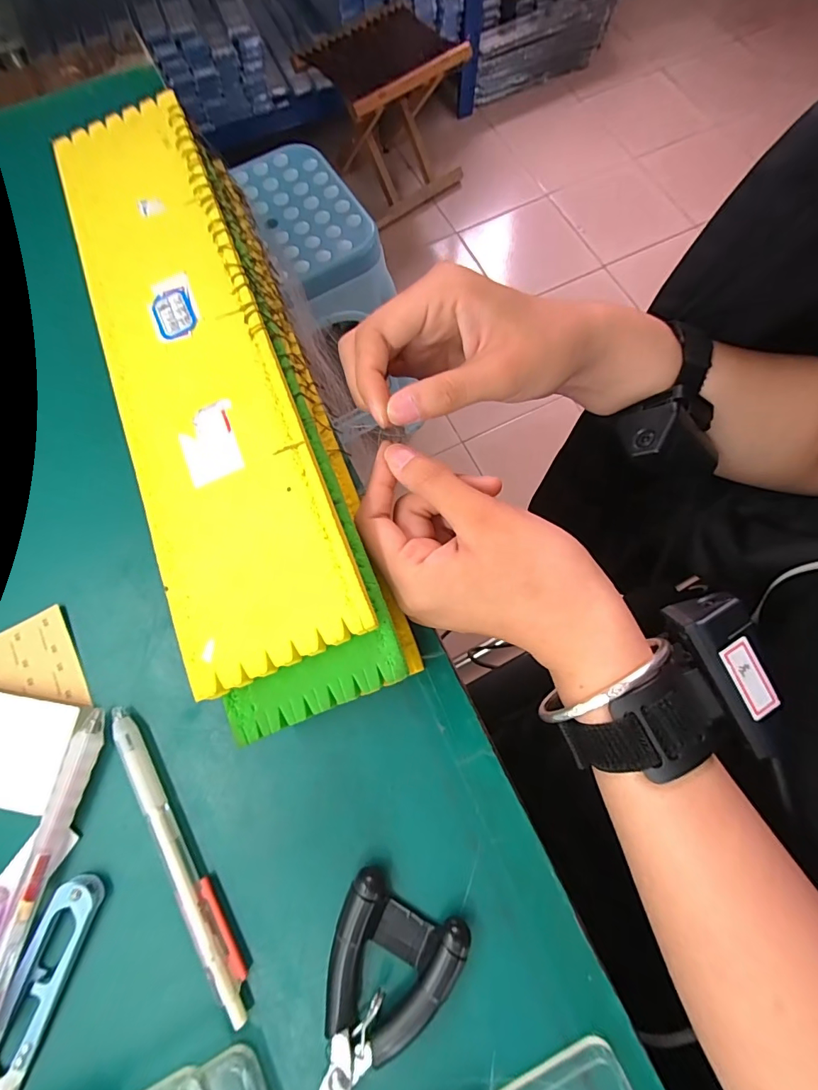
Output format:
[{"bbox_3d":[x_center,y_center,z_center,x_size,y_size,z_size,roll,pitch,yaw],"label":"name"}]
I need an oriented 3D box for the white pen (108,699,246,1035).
[{"bbox_3d":[-0.107,0.140,0.205,0.013,0.012,0.139,-33,76,-8],"label":"white pen"}]

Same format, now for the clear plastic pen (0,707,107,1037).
[{"bbox_3d":[-0.166,0.146,0.202,0.016,0.014,0.134,11,74,4],"label":"clear plastic pen"}]

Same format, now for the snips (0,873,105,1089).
[{"bbox_3d":[-0.165,0.199,0.192,0.023,0.016,0.102,20,75,7],"label":"snips"}]

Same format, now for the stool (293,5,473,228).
[{"bbox_3d":[-0.048,-1.119,1.182,0.354,0.309,0.303,-38,76,-10],"label":"stool"}]

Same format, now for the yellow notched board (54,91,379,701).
[{"bbox_3d":[-0.113,-0.102,0.225,0.080,0.011,0.334,-22,74,-5],"label":"yellow notched board"}]

